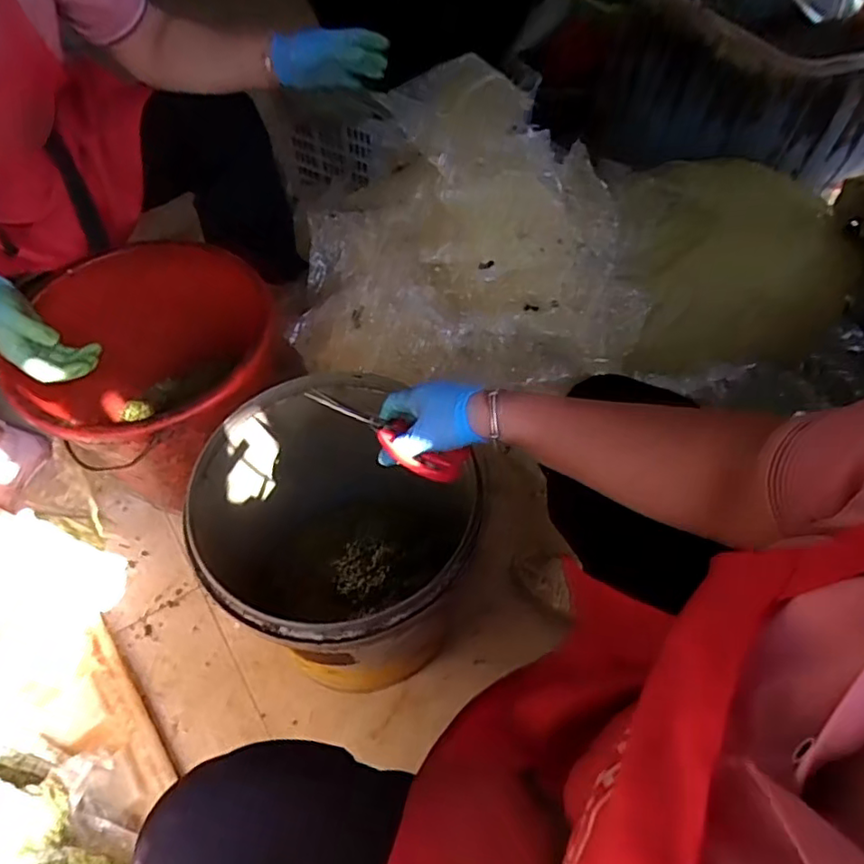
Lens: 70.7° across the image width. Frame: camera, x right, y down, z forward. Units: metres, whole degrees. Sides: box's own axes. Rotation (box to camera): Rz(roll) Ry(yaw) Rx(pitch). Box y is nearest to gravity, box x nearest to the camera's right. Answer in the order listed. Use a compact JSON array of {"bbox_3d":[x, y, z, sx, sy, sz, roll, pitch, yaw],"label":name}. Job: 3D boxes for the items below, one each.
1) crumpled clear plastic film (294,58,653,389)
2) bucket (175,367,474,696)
[{"bbox_3d":[0.037,-0.283,0.896,0.512,0.272,0.433,-12,57,-9],"label":"crumpled clear plastic film"},{"bbox_3d":[-0.108,0.159,0.806,0.305,0.371,0.319,-31,62,-20],"label":"bucket"}]

